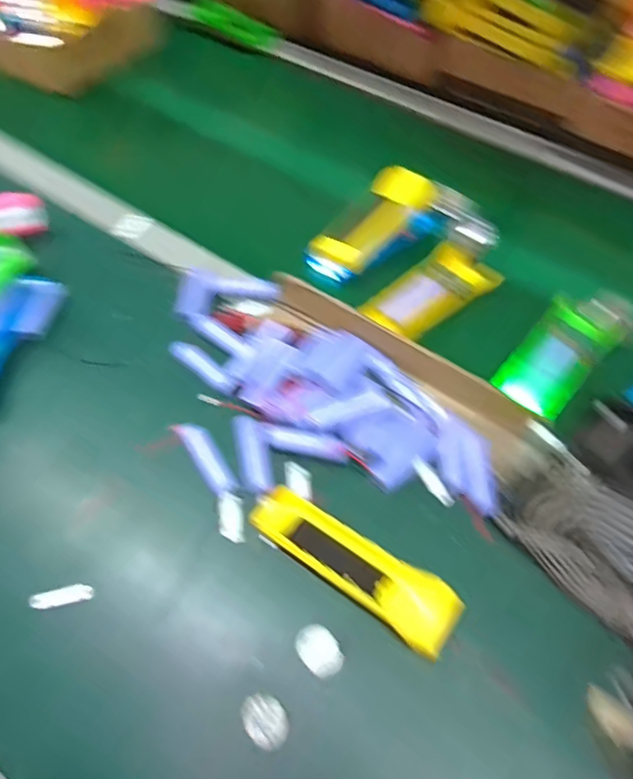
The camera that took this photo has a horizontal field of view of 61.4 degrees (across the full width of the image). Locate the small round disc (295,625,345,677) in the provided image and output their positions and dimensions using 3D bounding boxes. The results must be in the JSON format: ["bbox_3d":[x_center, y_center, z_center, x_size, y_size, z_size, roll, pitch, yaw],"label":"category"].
[{"bbox_3d":[0.002,0.189,0.386,0.027,0.004,0.036,-36,65,-23],"label":"small round disc"}]

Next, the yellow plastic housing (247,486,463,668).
[{"bbox_3d":[0.029,0.131,0.405,0.166,0.022,0.049,32,61,18],"label":"yellow plastic housing"}]

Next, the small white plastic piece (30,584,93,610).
[{"bbox_3d":[-0.191,0.155,0.398,0.045,0.009,0.012,-10,57,-9],"label":"small white plastic piece"}]

